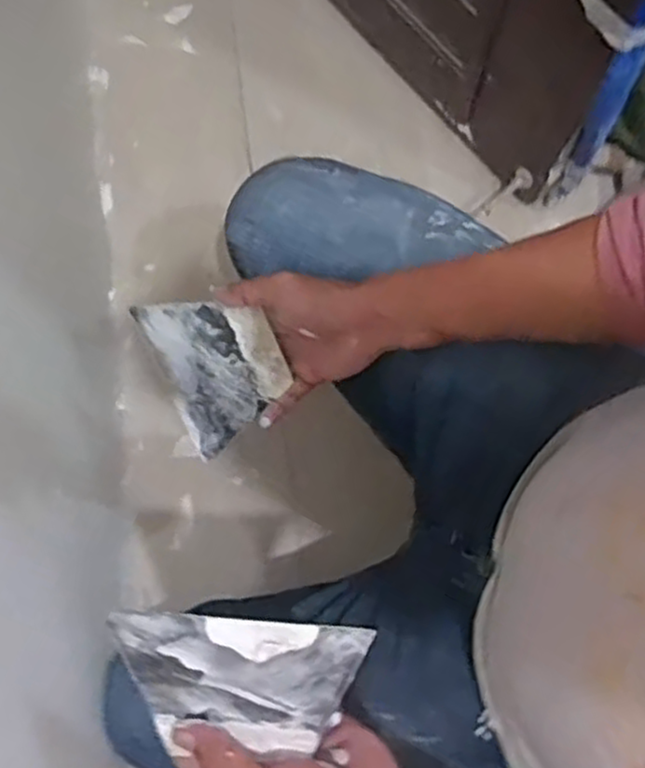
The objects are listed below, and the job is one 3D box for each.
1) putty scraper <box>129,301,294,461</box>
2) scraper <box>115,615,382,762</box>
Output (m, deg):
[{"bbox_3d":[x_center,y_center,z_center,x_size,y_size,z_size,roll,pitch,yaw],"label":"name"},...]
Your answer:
[{"bbox_3d":[-0.083,-0.017,0.614,0.094,0.007,0.129,-25,108,-6],"label":"putty scraper"},{"bbox_3d":[-0.044,0.164,0.404,0.131,0.010,0.084,1,111,4],"label":"scraper"}]

